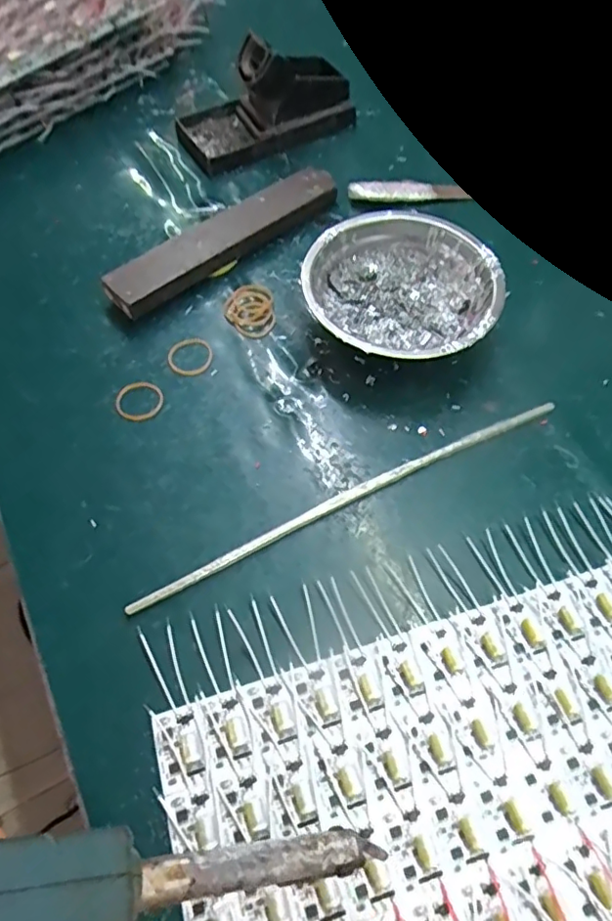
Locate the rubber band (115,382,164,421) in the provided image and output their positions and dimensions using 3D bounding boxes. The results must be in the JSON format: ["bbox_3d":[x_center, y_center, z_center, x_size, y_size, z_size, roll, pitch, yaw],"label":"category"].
[{"bbox_3d":[-0.108,-0.039,0.359,0.030,0.004,0.029,0,62,0],"label":"rubber band"}]

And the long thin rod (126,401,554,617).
[{"bbox_3d":[0.029,0.021,0.326,0.276,0.006,0.011,-24,65,-12],"label":"long thin rod"}]

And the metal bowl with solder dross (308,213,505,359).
[{"bbox_3d":[0.064,-0.109,0.378,0.124,0.040,0.123,0,62,0],"label":"metal bowl with solder dross"}]

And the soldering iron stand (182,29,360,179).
[{"bbox_3d":[-0.036,-0.316,0.475,0.150,0.061,0.076,-27,65,-13],"label":"soldering iron stand"}]

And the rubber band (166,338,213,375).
[{"bbox_3d":[-0.079,-0.070,0.379,0.030,0.004,0.031,0,62,0],"label":"rubber band"}]

